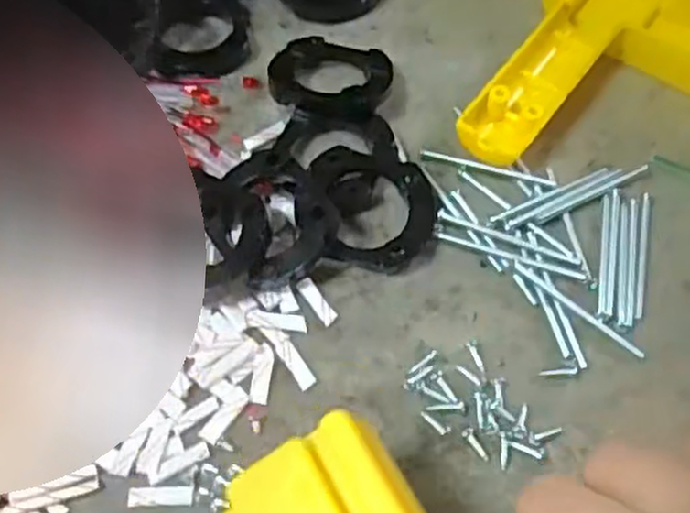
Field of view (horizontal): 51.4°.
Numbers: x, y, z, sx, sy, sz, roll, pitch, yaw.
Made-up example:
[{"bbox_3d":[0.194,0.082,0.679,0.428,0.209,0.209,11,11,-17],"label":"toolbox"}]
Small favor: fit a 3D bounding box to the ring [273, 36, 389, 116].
[{"bbox_3d":[-0.006,-0.088,0.349,0.055,0.017,0.046,8,61,4],"label":"ring"}]

